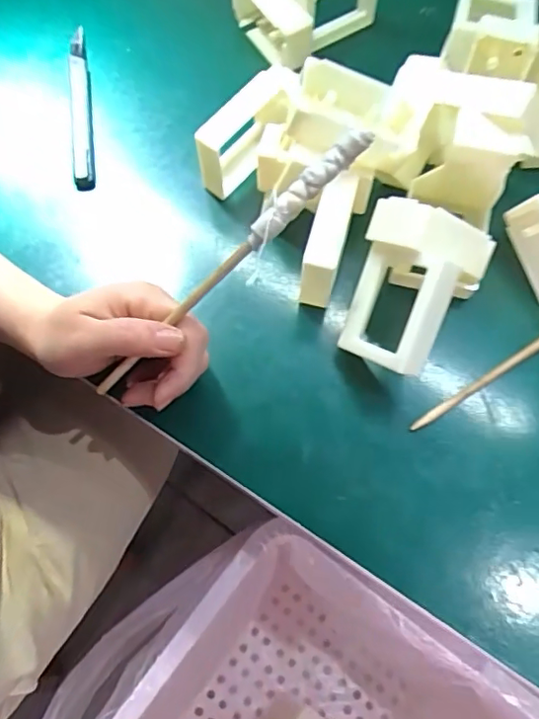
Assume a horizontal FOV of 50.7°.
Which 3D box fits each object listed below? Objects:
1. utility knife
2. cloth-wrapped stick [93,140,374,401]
[{"bbox_3d":[-0.151,-0.197,0.452,0.020,0.018,0.148,-10,70,-2],"label":"utility knife"},{"bbox_3d":[-0.026,-0.044,0.294,0.195,0.012,0.010,-41,71,22],"label":"cloth-wrapped stick"}]

